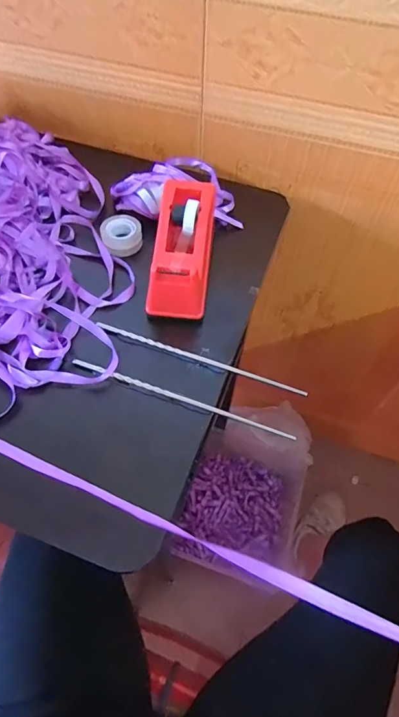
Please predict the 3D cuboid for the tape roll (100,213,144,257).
[{"bbox_3d":[-0.093,-0.149,0.499,0.047,0.020,0.049,1,58,-1],"label":"tape roll"}]

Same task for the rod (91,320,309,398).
[{"bbox_3d":[-0.002,0.000,0.417,0.218,0.010,0.008,19,59,10],"label":"rod"}]

